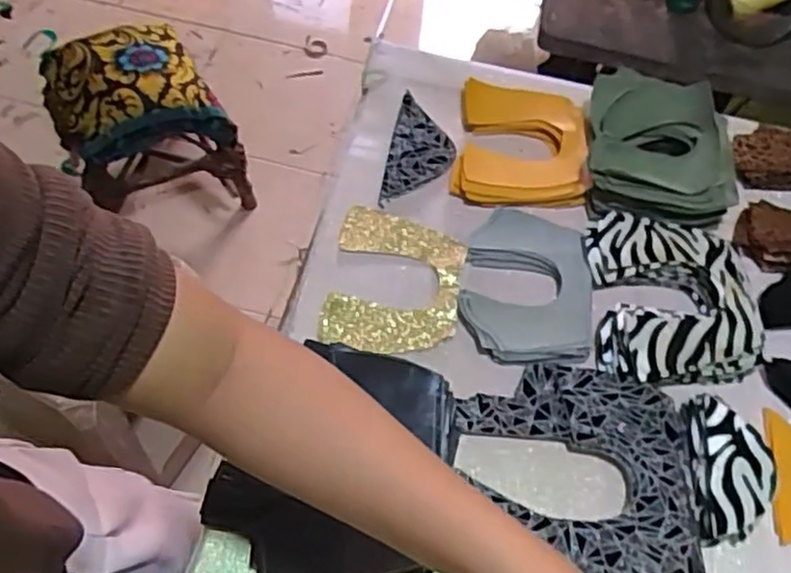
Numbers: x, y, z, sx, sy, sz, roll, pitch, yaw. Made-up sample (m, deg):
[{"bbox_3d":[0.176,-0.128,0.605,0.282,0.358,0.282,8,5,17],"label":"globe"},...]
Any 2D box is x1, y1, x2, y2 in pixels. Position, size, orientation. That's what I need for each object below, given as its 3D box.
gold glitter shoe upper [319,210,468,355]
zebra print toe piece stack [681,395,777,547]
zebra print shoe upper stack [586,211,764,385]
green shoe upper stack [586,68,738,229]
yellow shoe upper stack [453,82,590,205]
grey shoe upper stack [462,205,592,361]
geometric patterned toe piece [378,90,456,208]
[{"bbox_3d":[0.000,-0.005,0.675,0.123,0.013,0.149,10,59,1],"label":"gold glitter shoe upper"},{"bbox_3d":[0.272,0.148,0.577,0.063,0.035,0.121,8,57,0],"label":"zebra print toe piece stack"},{"bbox_3d":[0.256,0.009,0.653,0.146,0.047,0.176,3,59,-3],"label":"zebra print shoe upper stack"},{"bbox_3d":[0.271,-0.143,0.729,0.148,0.061,0.168,5,59,-2],"label":"green shoe upper stack"},{"bbox_3d":[0.135,-0.151,0.752,0.136,0.018,0.151,11,59,1],"label":"yellow shoe upper stack"},{"bbox_3d":[0.122,-0.006,0.660,0.115,0.021,0.166,6,59,-1],"label":"grey shoe upper stack"},{"bbox_3d":[0.027,-0.143,0.754,0.069,0.008,0.140,10,63,0],"label":"geometric patterned toe piece"}]

